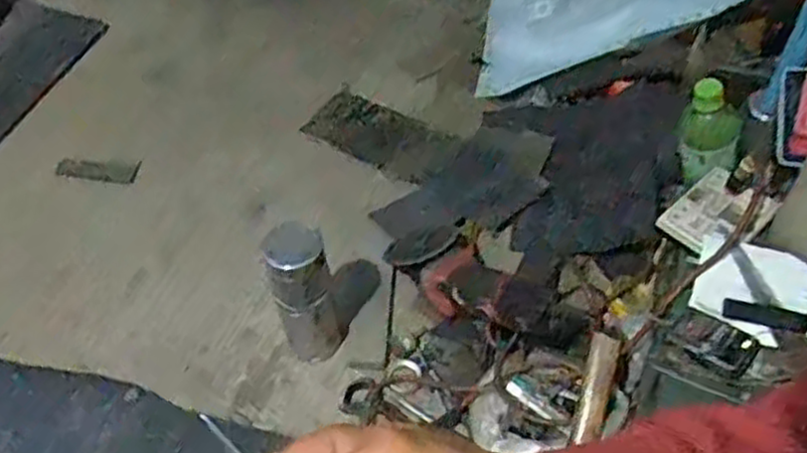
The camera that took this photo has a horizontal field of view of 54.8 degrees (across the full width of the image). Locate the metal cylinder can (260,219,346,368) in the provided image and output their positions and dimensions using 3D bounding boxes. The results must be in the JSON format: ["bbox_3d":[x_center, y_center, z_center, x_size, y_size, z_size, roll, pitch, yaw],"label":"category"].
[{"bbox_3d":[-0.110,0.082,0.877,0.066,0.190,0.069,1,50,-1],"label":"metal cylinder can"}]

